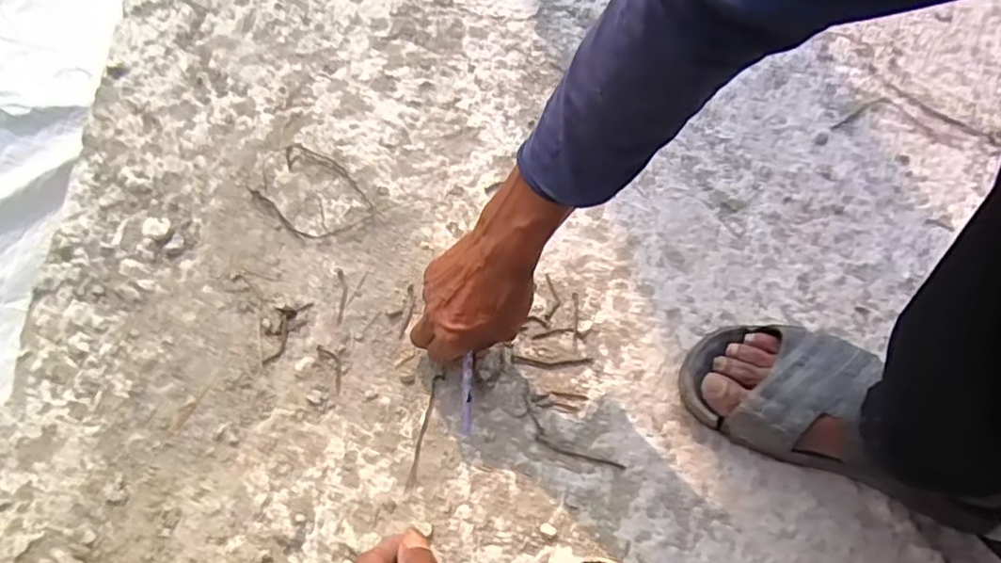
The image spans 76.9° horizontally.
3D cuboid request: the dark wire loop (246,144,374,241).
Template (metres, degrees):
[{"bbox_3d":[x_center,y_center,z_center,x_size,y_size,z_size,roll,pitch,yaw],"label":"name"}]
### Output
[{"bbox_3d":[-0.174,-0.083,0.590,0.106,0.009,0.074,39,68,14],"label":"dark wire loop"}]

